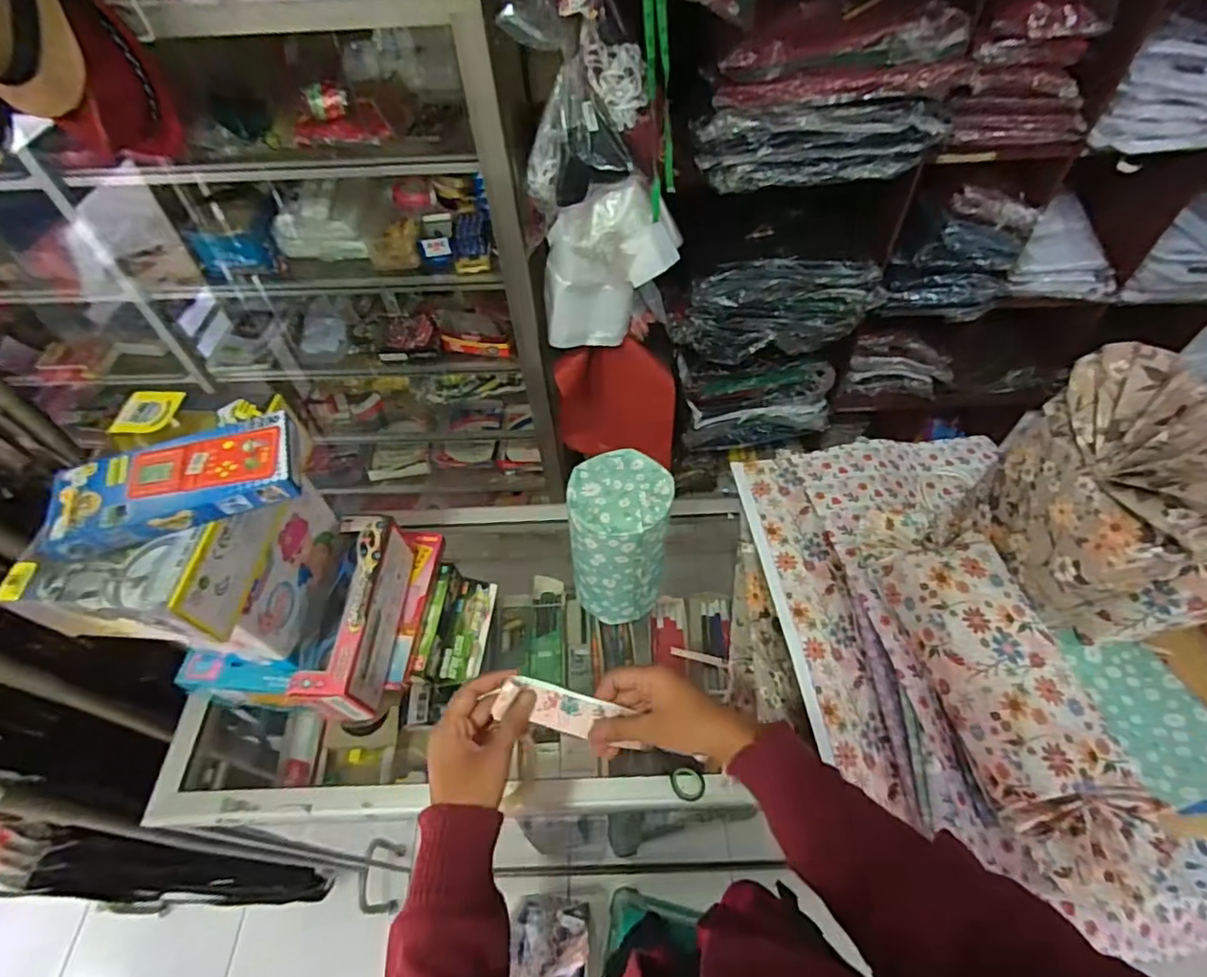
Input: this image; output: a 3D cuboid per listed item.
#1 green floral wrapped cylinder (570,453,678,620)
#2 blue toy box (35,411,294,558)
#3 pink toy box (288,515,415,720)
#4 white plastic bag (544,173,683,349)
[{"bbox_3d":[0.019,0.059,0.684,0.107,0.185,0.113,-2,55,1],"label":"green floral wrapped cylinder"},{"bbox_3d":[-0.339,-0.006,0.482,0.178,0.026,0.086,-17,56,-9],"label":"blue toy box"},{"bbox_3d":[-0.261,0.134,0.640,0.065,0.081,0.201,-2,55,1],"label":"pink toy box"},{"bbox_3d":[0.010,-0.406,1.135,0.254,0.326,0.101,-4,55,-1],"label":"white plastic bag"}]

